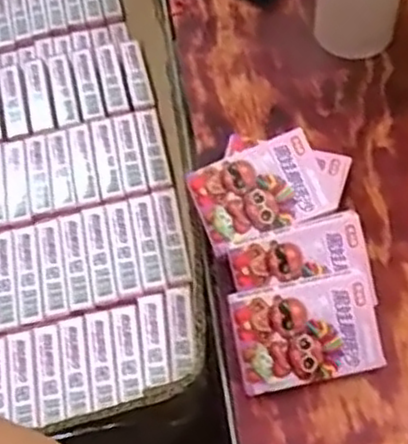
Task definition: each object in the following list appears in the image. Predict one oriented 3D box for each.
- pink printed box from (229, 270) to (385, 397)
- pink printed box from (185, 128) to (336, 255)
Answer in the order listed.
[{"bbox_3d":[0.068,0.076,0.475,0.094,0.014,0.075,-14,98,1],"label":"pink printed box"},{"bbox_3d":[0.040,-0.022,0.518,0.092,0.010,0.066,-23,77,4],"label":"pink printed box"}]

